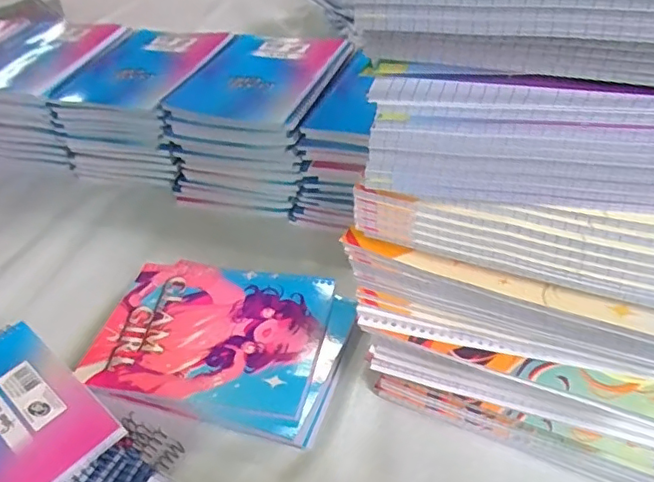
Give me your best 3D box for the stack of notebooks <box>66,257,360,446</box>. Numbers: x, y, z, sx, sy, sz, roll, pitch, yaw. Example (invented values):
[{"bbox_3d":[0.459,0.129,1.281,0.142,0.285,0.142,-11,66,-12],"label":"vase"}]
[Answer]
[{"bbox_3d":[-0.092,0.087,0.513,0.218,0.022,0.155,7,43,15],"label":"stack of notebooks"}]

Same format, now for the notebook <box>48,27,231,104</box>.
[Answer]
[{"bbox_3d":[-0.225,-0.221,0.722,0.156,0.020,0.184,9,44,17],"label":"notebook"}]

